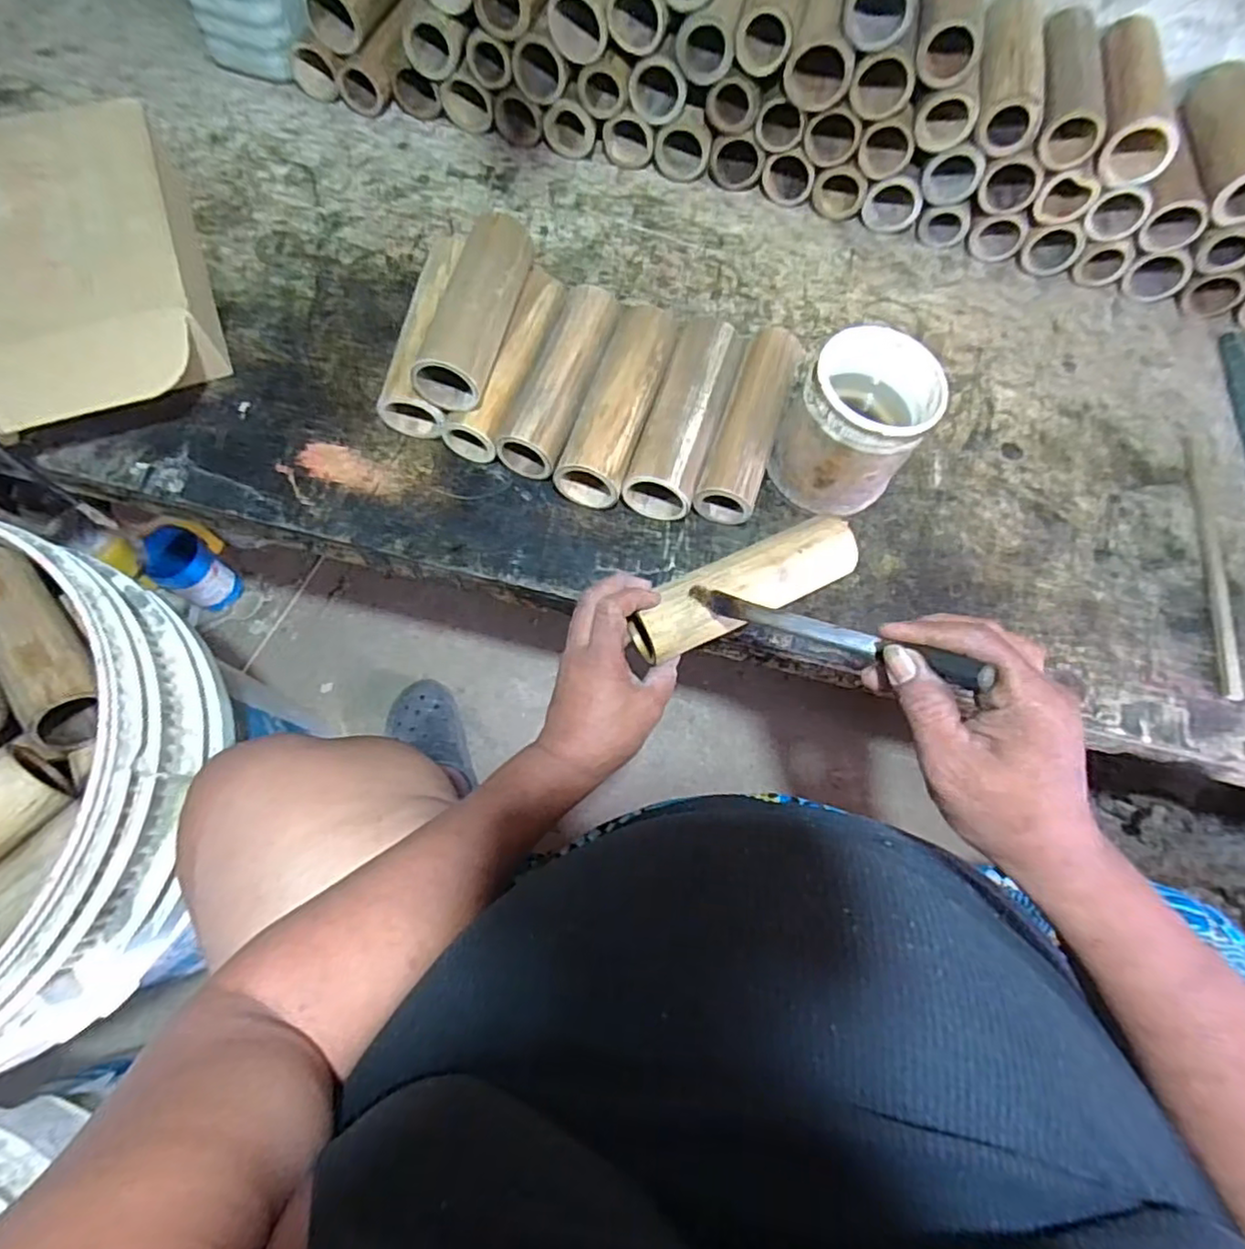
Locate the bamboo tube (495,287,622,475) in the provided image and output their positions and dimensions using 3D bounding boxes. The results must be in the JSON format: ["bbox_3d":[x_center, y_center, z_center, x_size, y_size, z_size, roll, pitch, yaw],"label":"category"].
[{"bbox_3d":[-0.053,-0.212,0.573,0.054,0.053,0.180,17,69,4],"label":"bamboo tube"}]

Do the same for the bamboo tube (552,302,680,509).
[{"bbox_3d":[-0.002,-0.188,0.555,0.057,0.059,0.180,18,69,4],"label":"bamboo tube"}]

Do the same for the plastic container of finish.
[{"bbox_3d":[0.181,-0.154,0.521,0.098,0.124,0.091,1,68,-3],"label":"plastic container of finish"}]

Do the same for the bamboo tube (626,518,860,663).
[{"bbox_3d":[0.092,-0.028,0.491,0.177,0.049,0.051,-26,72,-9],"label":"bamboo tube"}]

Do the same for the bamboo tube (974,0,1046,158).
[{"bbox_3d":[0.360,-0.514,0.601,0.059,0.052,0.141,7,81,0],"label":"bamboo tube"}]

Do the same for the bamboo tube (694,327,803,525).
[{"bbox_3d":[0.110,-0.172,0.564,0.046,0.052,0.178,19,69,4],"label":"bamboo tube"}]

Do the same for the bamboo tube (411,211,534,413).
[{"bbox_3d":[-0.120,-0.262,0.533,0.057,0.052,0.173,13,68,2],"label":"bamboo tube"}]

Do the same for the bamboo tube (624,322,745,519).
[{"bbox_3d":[0.054,-0.176,0.553,0.058,0.056,0.175,18,69,4],"label":"bamboo tube"}]

